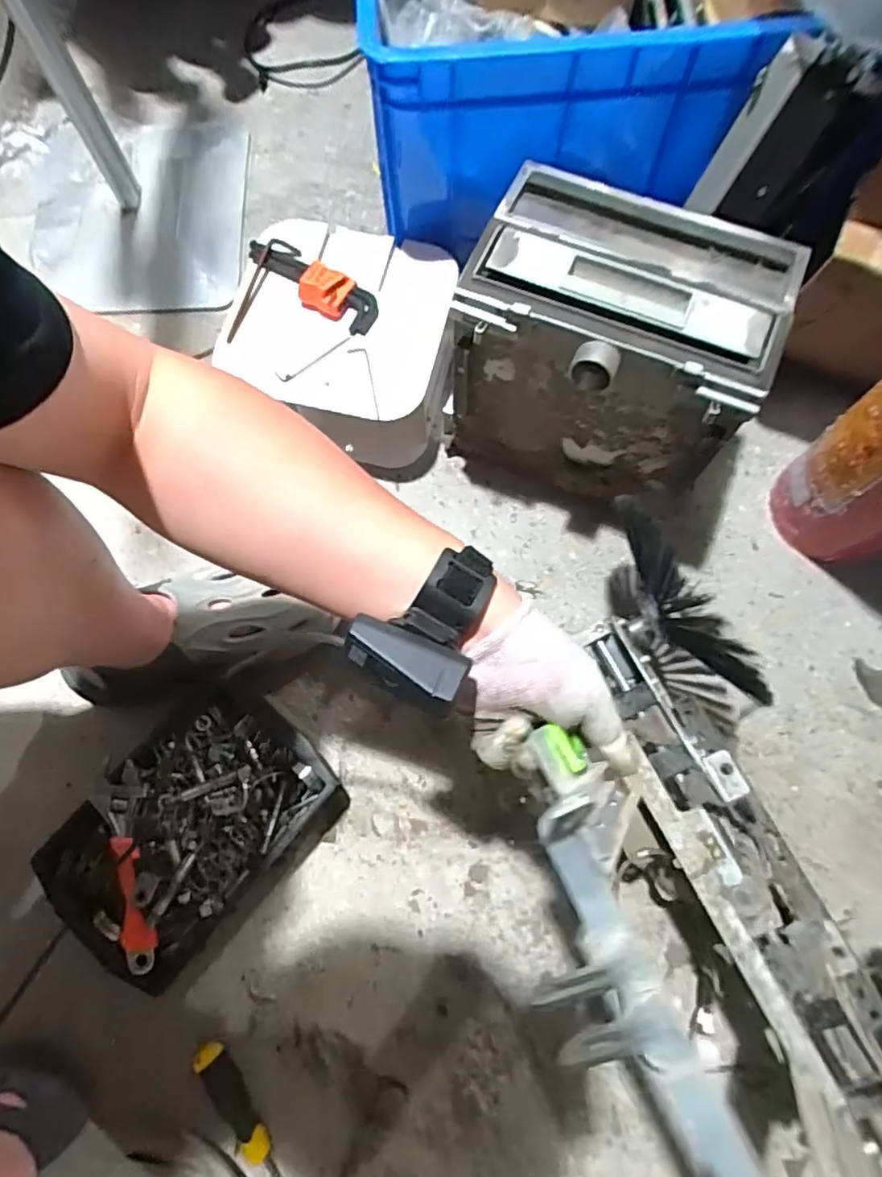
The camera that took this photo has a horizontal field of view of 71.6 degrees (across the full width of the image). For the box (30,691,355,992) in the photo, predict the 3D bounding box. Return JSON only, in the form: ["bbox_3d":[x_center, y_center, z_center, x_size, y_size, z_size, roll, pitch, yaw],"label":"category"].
[{"bbox_3d":[-0.245,0.230,0.610,0.199,0.089,0.253,41,77,12],"label":"box"}]

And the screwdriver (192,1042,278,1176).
[{"bbox_3d":[-0.179,0.499,0.559,0.036,0.030,0.163,-34,75,-9],"label":"screwdriver"}]

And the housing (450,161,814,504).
[{"bbox_3d":[0.171,-0.234,0.650,0.266,0.277,0.183,21,74,7],"label":"housing"}]

